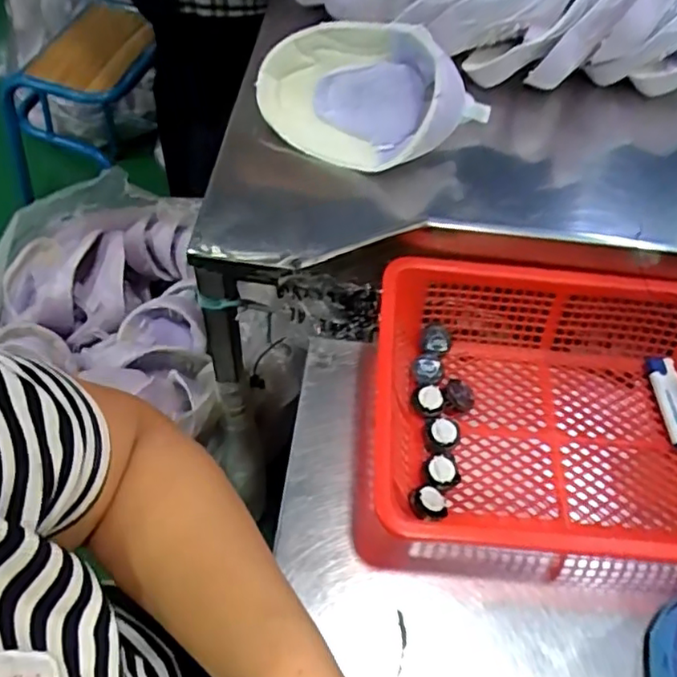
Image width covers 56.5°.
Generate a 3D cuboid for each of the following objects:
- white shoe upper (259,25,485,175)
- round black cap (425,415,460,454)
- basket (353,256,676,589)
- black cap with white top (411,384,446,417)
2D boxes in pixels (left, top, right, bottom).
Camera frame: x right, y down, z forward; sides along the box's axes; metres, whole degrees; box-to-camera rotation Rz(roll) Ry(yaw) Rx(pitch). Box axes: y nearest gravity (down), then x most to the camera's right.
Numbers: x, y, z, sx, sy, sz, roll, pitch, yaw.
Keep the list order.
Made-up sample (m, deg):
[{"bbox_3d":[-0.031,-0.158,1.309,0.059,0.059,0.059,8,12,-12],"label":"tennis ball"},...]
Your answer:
[{"bbox_3d":[0.033,-0.260,0.679,0.228,0.106,0.154,-7,57,-9],"label":"white shoe upper"},{"bbox_3d":[0.084,0.075,0.500,0.028,0.015,0.029,2,56,-3],"label":"round black cap"},{"bbox_3d":[0.176,0.066,0.494,0.312,0.095,0.230,5,56,-1],"label":"basket"},{"bbox_3d":[0.073,0.051,0.515,0.025,0.014,0.026,2,56,-3],"label":"black cap with white top"}]

